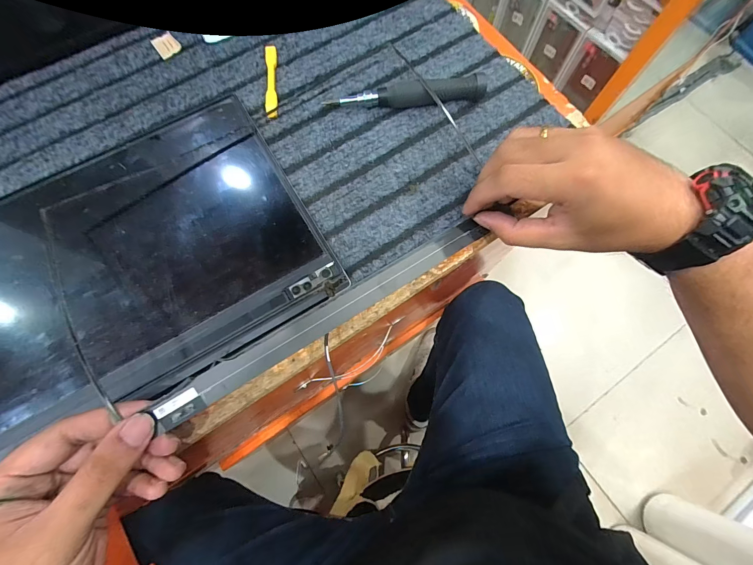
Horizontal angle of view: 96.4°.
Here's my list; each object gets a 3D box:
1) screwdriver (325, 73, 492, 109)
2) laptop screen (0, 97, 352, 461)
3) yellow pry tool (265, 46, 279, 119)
[{"bbox_3d":[0.027,-0.167,0.301,0.138,0.021,0.017,-4,73,-2],"label":"screwdriver"},{"bbox_3d":[-0.207,-0.011,0.258,0.316,0.011,0.213,-29,75,-9],"label":"laptop screen"},{"bbox_3d":[-0.098,-0.188,0.314,0.011,0.008,0.077,-5,73,-2],"label":"yellow pry tool"}]

